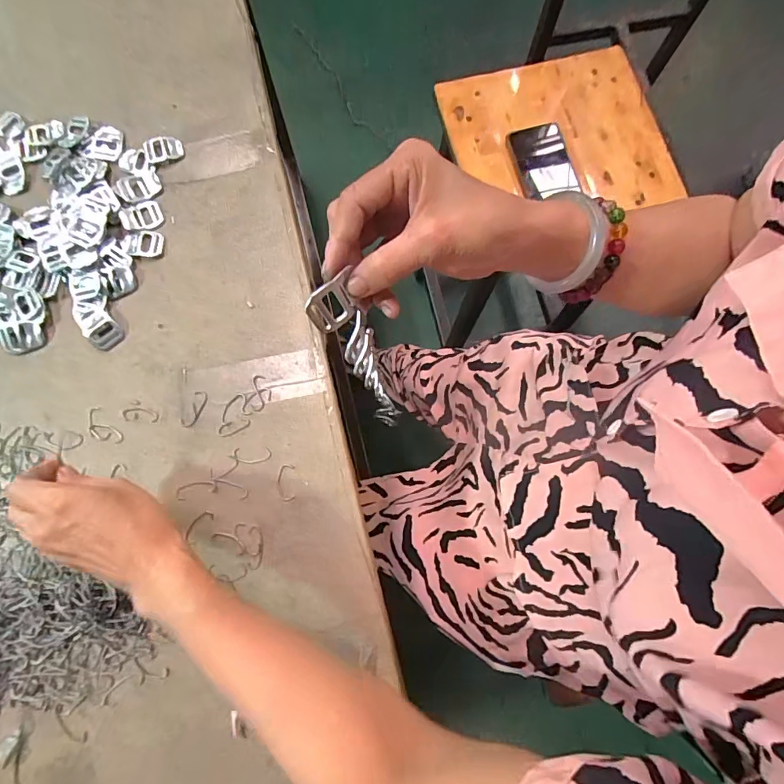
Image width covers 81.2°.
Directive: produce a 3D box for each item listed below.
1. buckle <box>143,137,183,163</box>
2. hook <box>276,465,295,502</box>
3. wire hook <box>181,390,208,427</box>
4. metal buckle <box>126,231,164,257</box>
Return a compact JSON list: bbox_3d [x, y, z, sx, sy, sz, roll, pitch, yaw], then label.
[{"bbox_3d":[-0.238,-0.254,0.477,0.039,0.011,0.027,-14,79,-3],"label":"buckle"},{"bbox_3d":[-0.096,0.082,0.411,0.016,0.004,0.033,-3,79,-1],"label":"hook"},{"bbox_3d":[-0.183,0.016,0.424,0.013,0.004,0.035,24,80,4],"label":"wire hook"},{"bbox_3d":[-0.246,-0.149,0.456,0.034,0.004,0.027,0,79,0],"label":"metal buckle"}]

